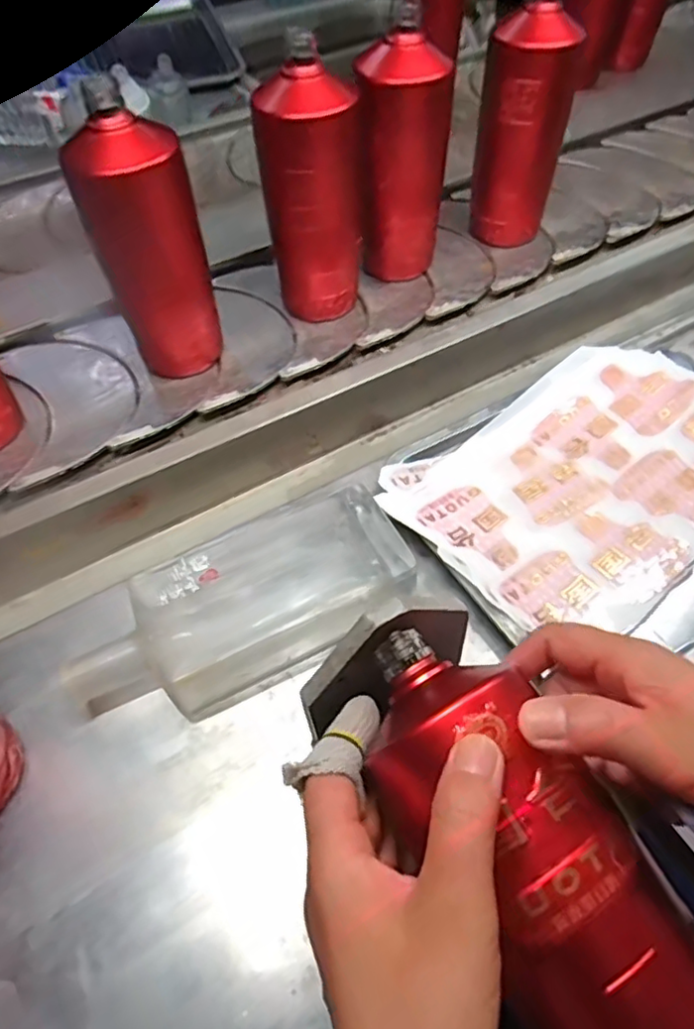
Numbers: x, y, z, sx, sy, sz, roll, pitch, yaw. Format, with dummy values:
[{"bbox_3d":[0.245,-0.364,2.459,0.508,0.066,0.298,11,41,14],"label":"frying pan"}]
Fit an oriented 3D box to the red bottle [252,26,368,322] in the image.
[{"bbox_3d":[-0.024,-0.275,0.532,0.079,0.195,0.076,2,54,4],"label":"red bottle"}]

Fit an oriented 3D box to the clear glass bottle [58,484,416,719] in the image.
[{"bbox_3d":[-0.066,0.062,0.410,0.227,0.048,0.097,-27,58,-16],"label":"clear glass bottle"}]

